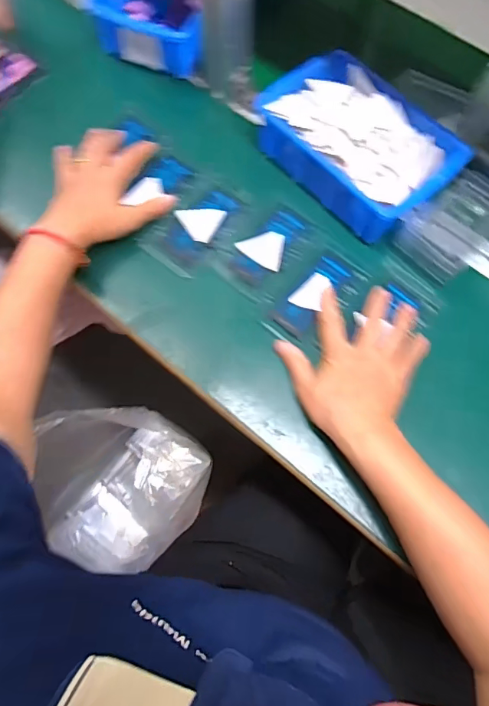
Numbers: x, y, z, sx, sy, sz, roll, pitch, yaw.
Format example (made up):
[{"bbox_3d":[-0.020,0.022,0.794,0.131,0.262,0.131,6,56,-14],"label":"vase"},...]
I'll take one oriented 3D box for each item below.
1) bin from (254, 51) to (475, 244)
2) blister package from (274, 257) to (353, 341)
[{"bbox_3d":[0.125,-0.232,0.520,0.138,0.063,0.205,-40,76,-14],"label":"bin"},{"bbox_3d":[0.073,-0.062,0.492,0.039,0.009,0.091,39,74,12],"label":"blister package"}]

